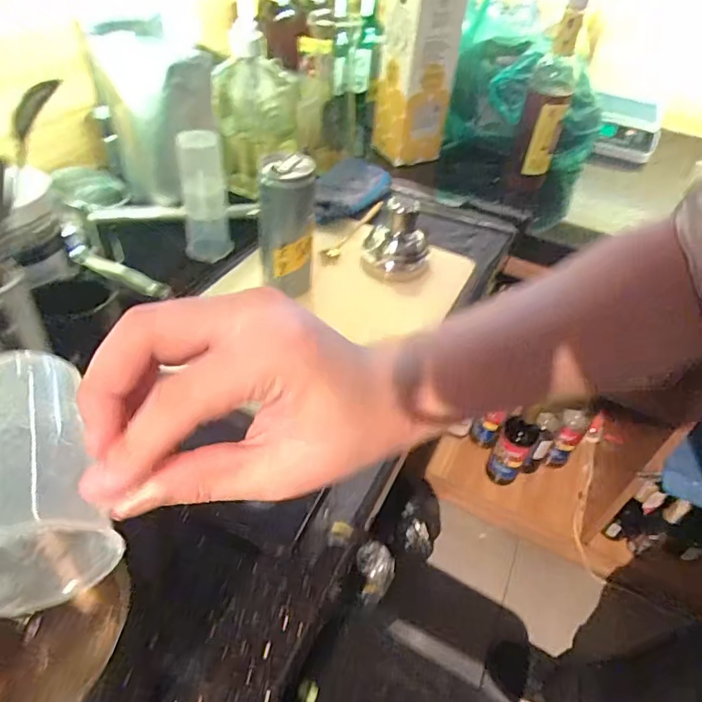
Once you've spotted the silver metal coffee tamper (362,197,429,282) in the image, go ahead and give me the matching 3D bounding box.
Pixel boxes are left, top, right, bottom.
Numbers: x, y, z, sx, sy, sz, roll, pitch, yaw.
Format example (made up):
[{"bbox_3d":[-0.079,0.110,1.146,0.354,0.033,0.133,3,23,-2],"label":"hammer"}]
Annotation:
[{"bbox_3d":[0.055,-0.135,0.605,0.077,0.083,0.061,10,44,4],"label":"silver metal coffee tamper"}]

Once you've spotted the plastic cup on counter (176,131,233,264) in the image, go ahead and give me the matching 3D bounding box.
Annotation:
[{"bbox_3d":[-0.170,-0.178,0.590,0.050,0.143,0.055,-7,45,-14],"label":"plastic cup on counter"}]

